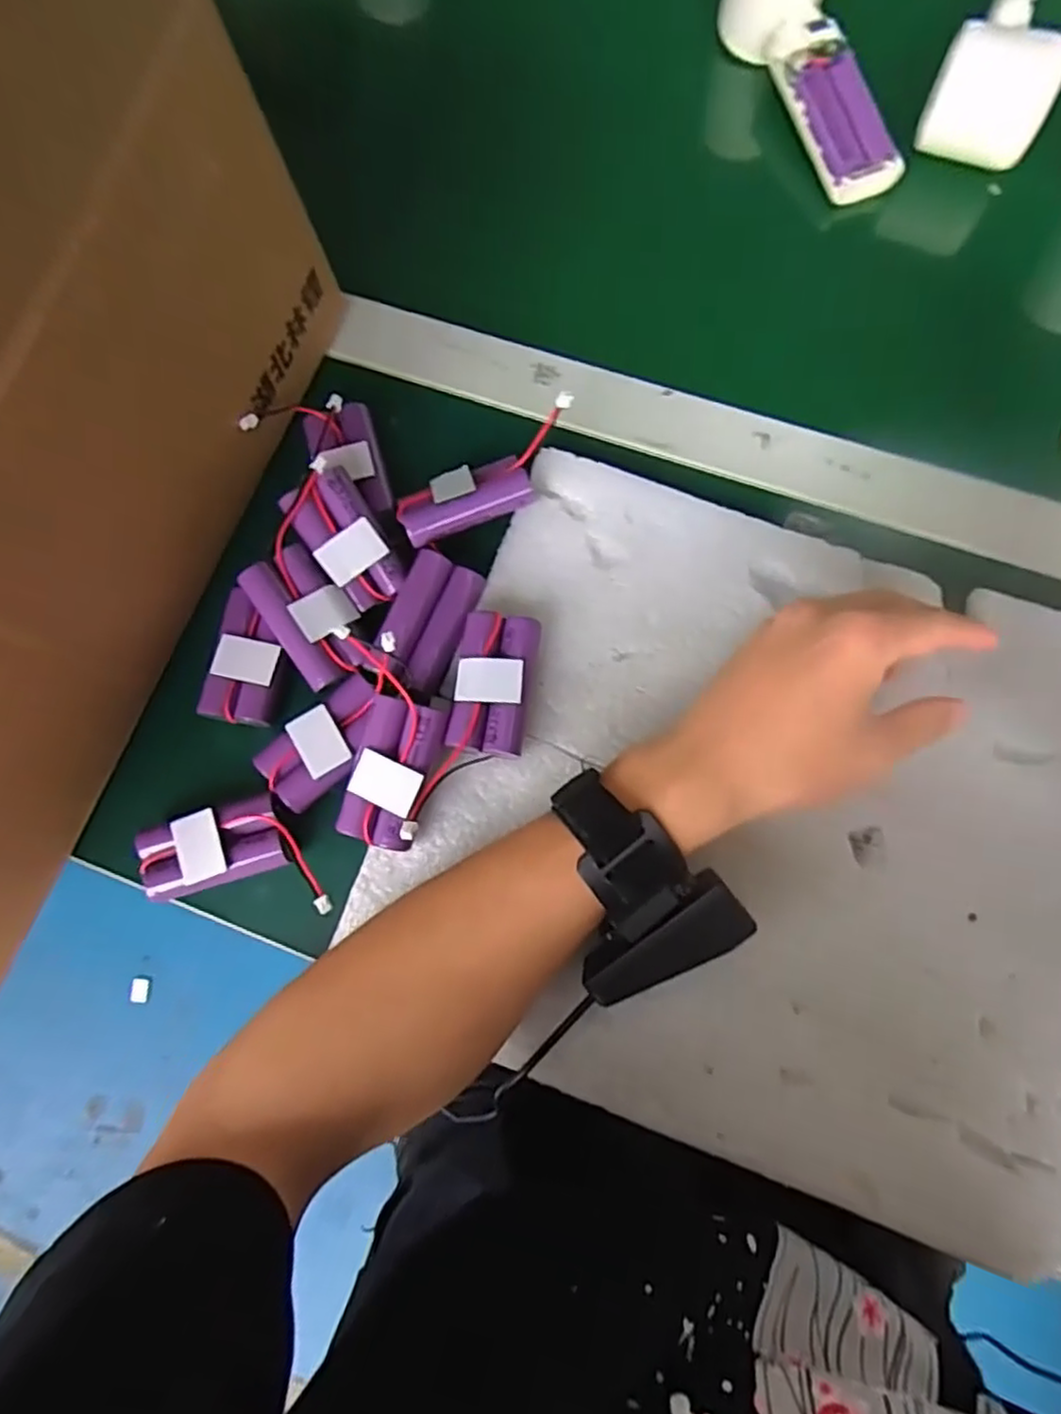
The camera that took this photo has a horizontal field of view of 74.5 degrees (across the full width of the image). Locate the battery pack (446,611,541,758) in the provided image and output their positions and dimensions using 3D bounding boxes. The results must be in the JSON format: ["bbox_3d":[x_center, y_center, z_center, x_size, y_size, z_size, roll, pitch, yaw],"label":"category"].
[{"bbox_3d":[-0.017,-0.011,0.325,0.034,0.020,0.065,8,77,5],"label":"battery pack"}]

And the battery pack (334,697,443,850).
[{"bbox_3d":[-0.063,0.030,0.315,0.033,0.024,0.063,14,78,6],"label":"battery pack"}]

